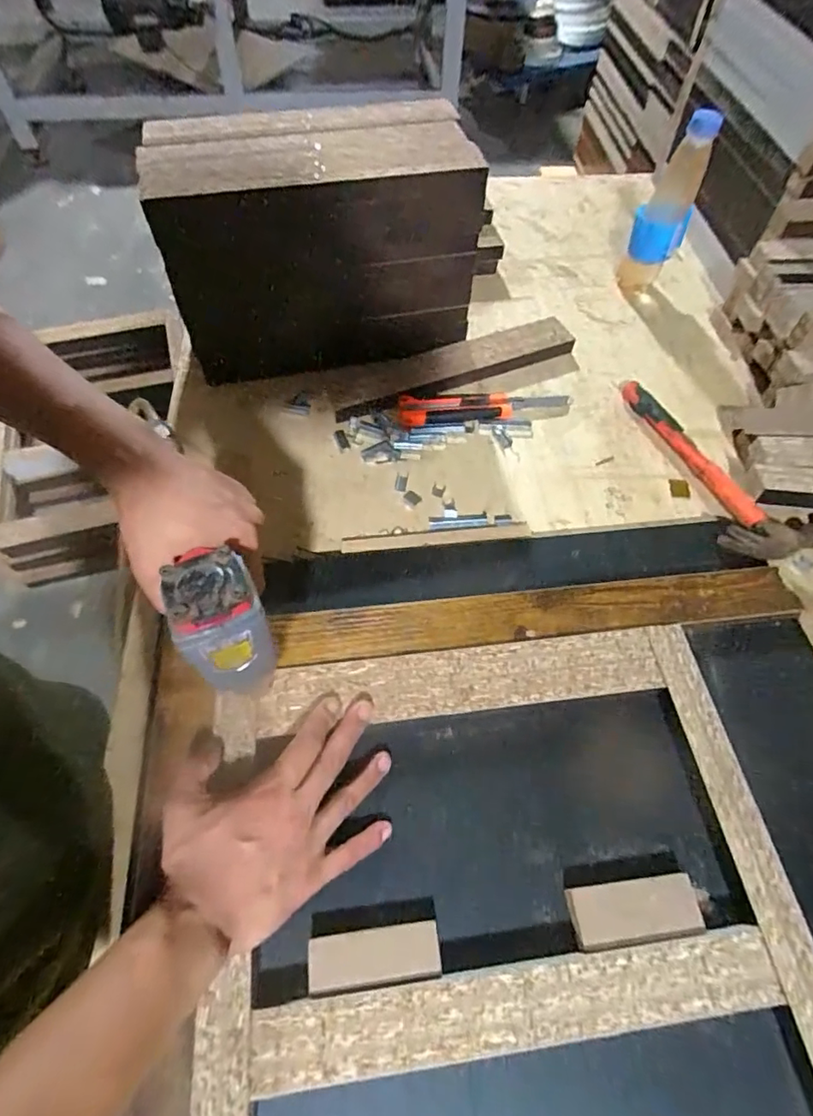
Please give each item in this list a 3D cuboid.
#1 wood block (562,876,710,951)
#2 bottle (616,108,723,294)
[{"bbox_3d":[0.146,0.230,0.352,0.081,0.021,0.033,-4,56,-5],"label":"wood block"},{"bbox_3d":[0.322,-0.433,0.675,0.066,0.186,0.060,24,60,12],"label":"bottle"}]

